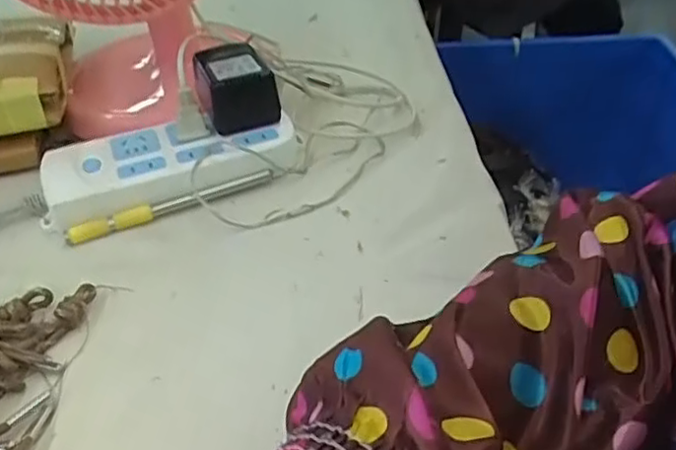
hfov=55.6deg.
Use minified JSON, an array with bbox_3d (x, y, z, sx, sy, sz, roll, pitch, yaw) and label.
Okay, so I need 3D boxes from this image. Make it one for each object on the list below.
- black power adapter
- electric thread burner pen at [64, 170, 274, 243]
[{"bbox_3d":[-0.081,-0.109,0.507,0.053,0.048,0.079,-15,39,-13],"label":"black power adapter"},{"bbox_3d":[-0.116,-0.013,0.453,0.147,0.013,0.018,-15,42,-16],"label":"electric thread burner pen"}]

